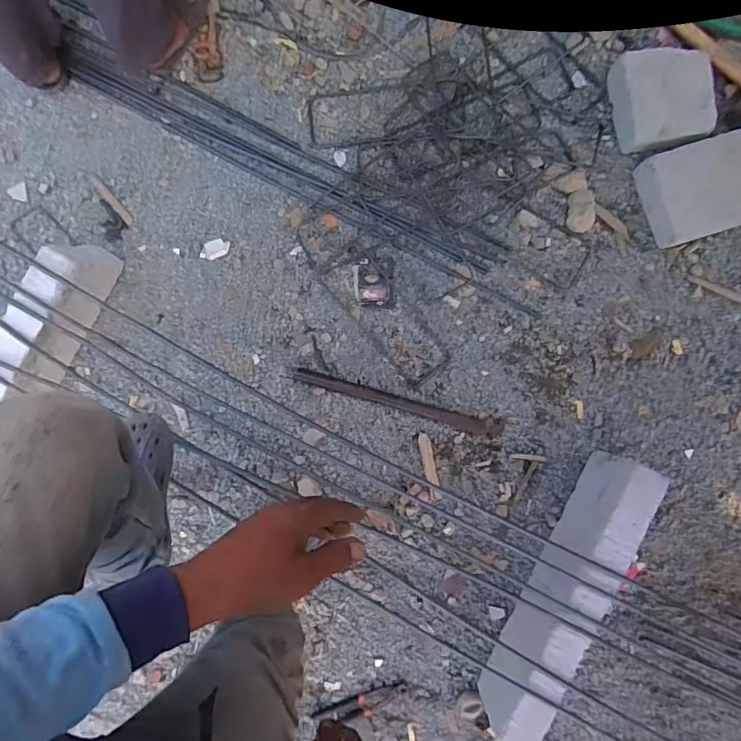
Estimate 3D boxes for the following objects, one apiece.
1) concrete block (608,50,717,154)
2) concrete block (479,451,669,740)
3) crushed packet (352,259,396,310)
[{"bbox_3d":[0.653,-0.610,1.113,0.186,0.094,0.218,-9,88,-2],"label":"concrete block"},{"bbox_3d":[0.390,0.445,1.007,0.082,0.204,0.568,28,87,-1],"label":"concrete block"},{"bbox_3d":[0.012,-0.196,1.125,0.102,0.006,0.095,10,88,-1],"label":"crushed packet"}]

